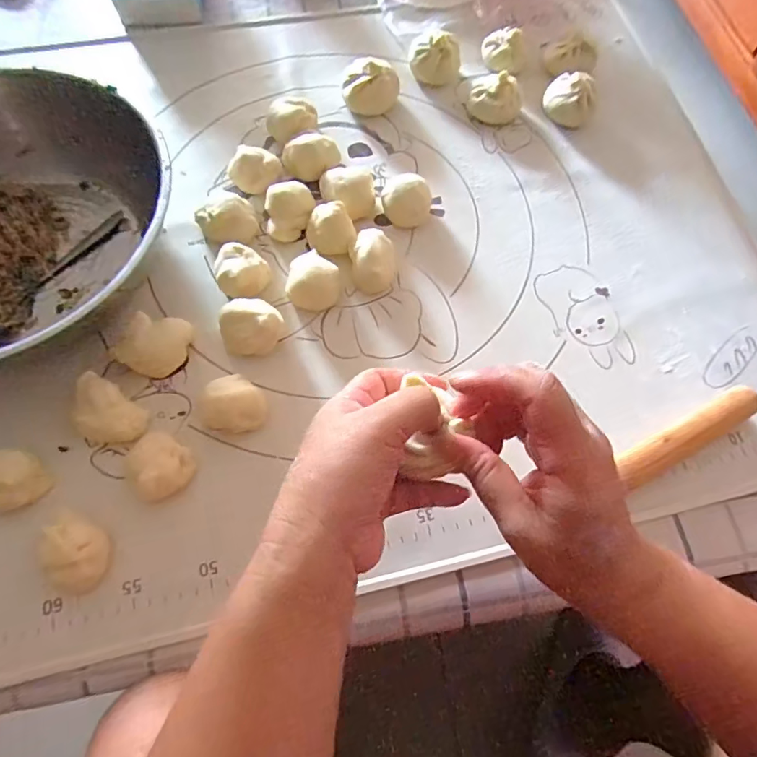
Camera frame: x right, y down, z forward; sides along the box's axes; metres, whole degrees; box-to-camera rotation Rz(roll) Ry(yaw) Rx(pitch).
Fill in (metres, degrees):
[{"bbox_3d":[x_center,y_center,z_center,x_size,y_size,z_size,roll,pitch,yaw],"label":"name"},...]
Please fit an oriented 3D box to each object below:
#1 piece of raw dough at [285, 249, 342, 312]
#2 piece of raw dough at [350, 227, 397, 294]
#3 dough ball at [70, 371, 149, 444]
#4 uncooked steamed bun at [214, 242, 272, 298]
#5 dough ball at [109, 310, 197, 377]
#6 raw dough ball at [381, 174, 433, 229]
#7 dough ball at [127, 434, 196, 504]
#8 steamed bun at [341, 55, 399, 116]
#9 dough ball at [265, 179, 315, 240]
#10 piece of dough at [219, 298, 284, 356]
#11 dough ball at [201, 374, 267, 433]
[{"bbox_3d":[-0.054,-0.076,0.404,0.042,0.028,0.046,1,68,-2],"label":"piece of raw dough"},{"bbox_3d":[-0.004,-0.098,0.414,0.037,0.030,0.054,-5,68,-4],"label":"piece of raw dough"},{"bbox_3d":[-0.197,0.025,0.354,0.052,0.027,0.037,34,70,11],"label":"dough ball"},{"bbox_3d":[-0.111,-0.085,0.405,0.041,0.030,0.045,1,68,-2],"label":"uncooked steamed bun"},{"bbox_3d":[-0.169,-0.027,0.378,0.040,0.031,0.053,28,70,9],"label":"dough ball"},{"bbox_3d":[0.025,-0.158,0.441,0.044,0.029,0.041,1,68,-2],"label":"raw dough ball"},{"bbox_3d":[-0.151,0.062,0.342,0.038,0.031,0.040,1,68,-2],"label":"dough ball"},{"bbox_3d":[-0.008,-0.292,0.493,0.055,0.038,0.055,0,68,-2],"label":"steamed bun"},{"bbox_3d":[-0.077,-0.145,0.429,0.042,0.030,0.042,-9,68,-6],"label":"dough ball"},{"bbox_3d":[-0.097,-0.038,0.383,0.044,0.036,0.040,1,68,-2],"label":"piece of dough"},{"bbox_3d":[-0.105,0.017,0.360,0.039,0.035,0.044,-14,69,-8],"label":"dough ball"}]

